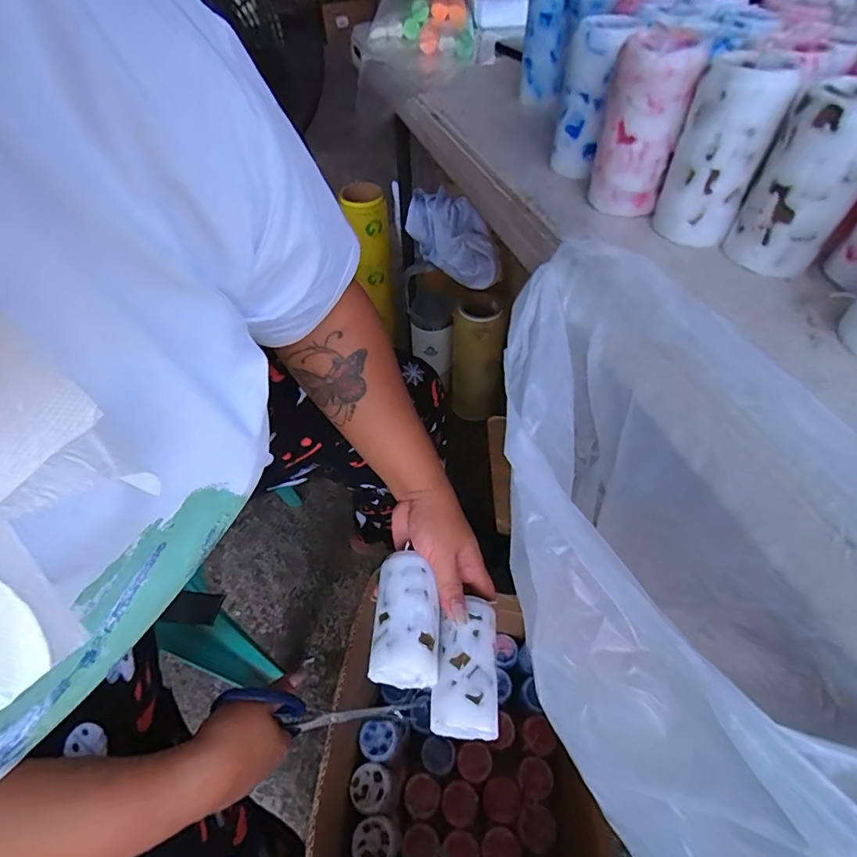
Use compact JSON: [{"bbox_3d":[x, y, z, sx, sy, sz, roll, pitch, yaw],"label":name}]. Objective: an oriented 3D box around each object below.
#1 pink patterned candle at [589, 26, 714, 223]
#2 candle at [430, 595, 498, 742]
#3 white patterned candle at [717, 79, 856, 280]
[{"bbox_3d":[0.141,-0.200,0.314,0.048,0.097,0.050,10,53,11],"label":"pink patterned candle"},{"bbox_3d":[0.029,0.185,0.363,0.047,0.040,0.092,2,52,5],"label":"candle"},{"bbox_3d":[0.218,-0.142,0.269,0.053,0.088,0.047,32,60,25],"label":"white patterned candle"}]

